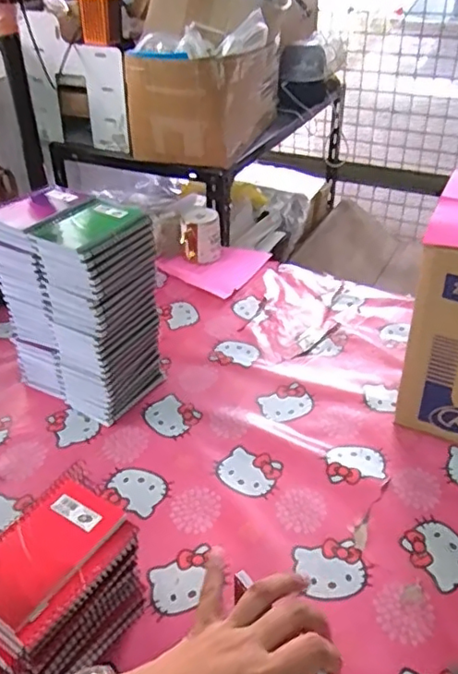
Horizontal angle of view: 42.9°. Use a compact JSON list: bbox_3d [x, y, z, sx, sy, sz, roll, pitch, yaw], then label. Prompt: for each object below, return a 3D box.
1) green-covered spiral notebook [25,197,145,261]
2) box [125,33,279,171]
[{"bbox_3d":[-0.184,-0.149,0.763,0.116,0.017,0.133,21,42,28],"label":"green-covered spiral notebook"},{"bbox_3d":[-0.048,-0.544,1.319,0.231,0.217,0.349,15,39,21],"label":"box"}]

